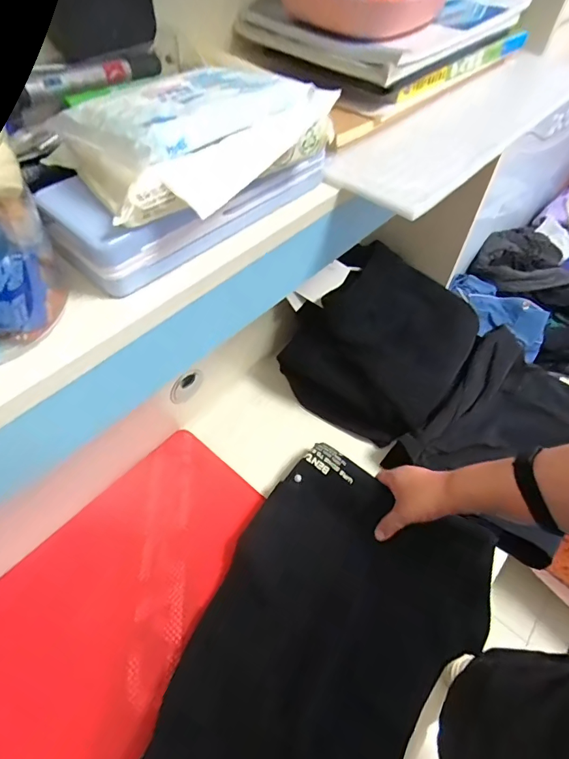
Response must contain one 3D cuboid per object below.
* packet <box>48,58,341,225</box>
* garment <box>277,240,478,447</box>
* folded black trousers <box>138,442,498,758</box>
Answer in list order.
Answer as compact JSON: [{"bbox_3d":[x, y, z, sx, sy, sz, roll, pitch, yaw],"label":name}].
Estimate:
[{"bbox_3d":[-0.056,-0.157,0.266,0.120,0.035,0.153,36,61,23],"label":"packet"},{"bbox_3d":[0.171,-0.062,0.758,0.279,0.043,0.311,32,85,-3],"label":"garment"},{"bbox_3d":[0.052,0.344,0.546,0.323,0.087,0.473,26,58,17],"label":"folded black trousers"}]

